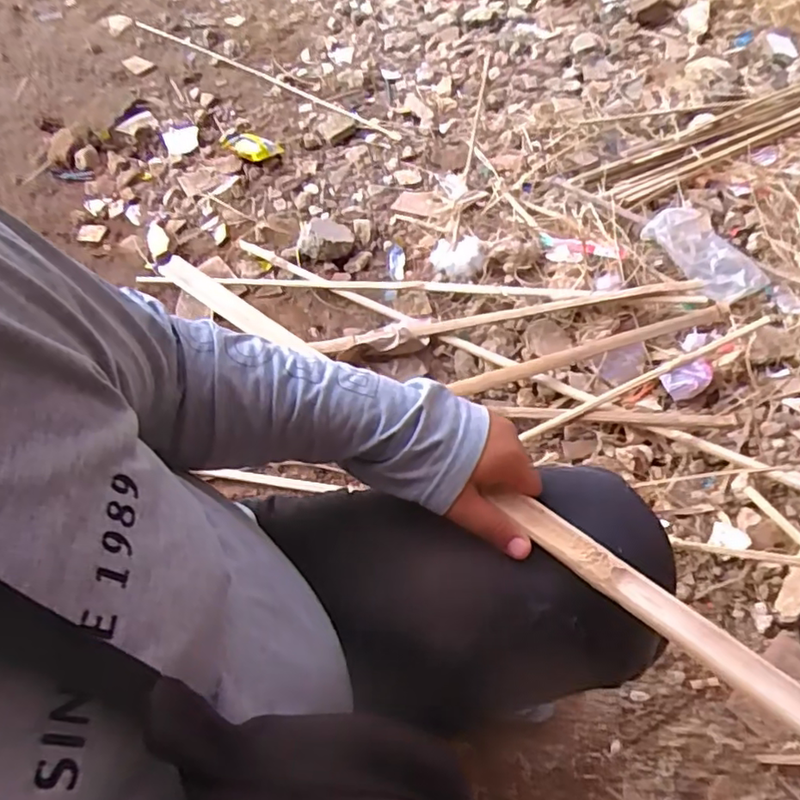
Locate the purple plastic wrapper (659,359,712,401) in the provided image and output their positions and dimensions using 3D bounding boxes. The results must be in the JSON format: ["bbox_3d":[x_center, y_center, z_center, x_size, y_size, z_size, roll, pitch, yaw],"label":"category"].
[{"bbox_3d":[0.434,-0.028,0.913,0.071,0.047,0.039,-20,61,-10],"label":"purple plastic wrapper"}]

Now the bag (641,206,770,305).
[{"bbox_3d":[0.528,-0.256,1.037,0.129,0.055,0.196,-25,62,-12],"label":"bag"}]

